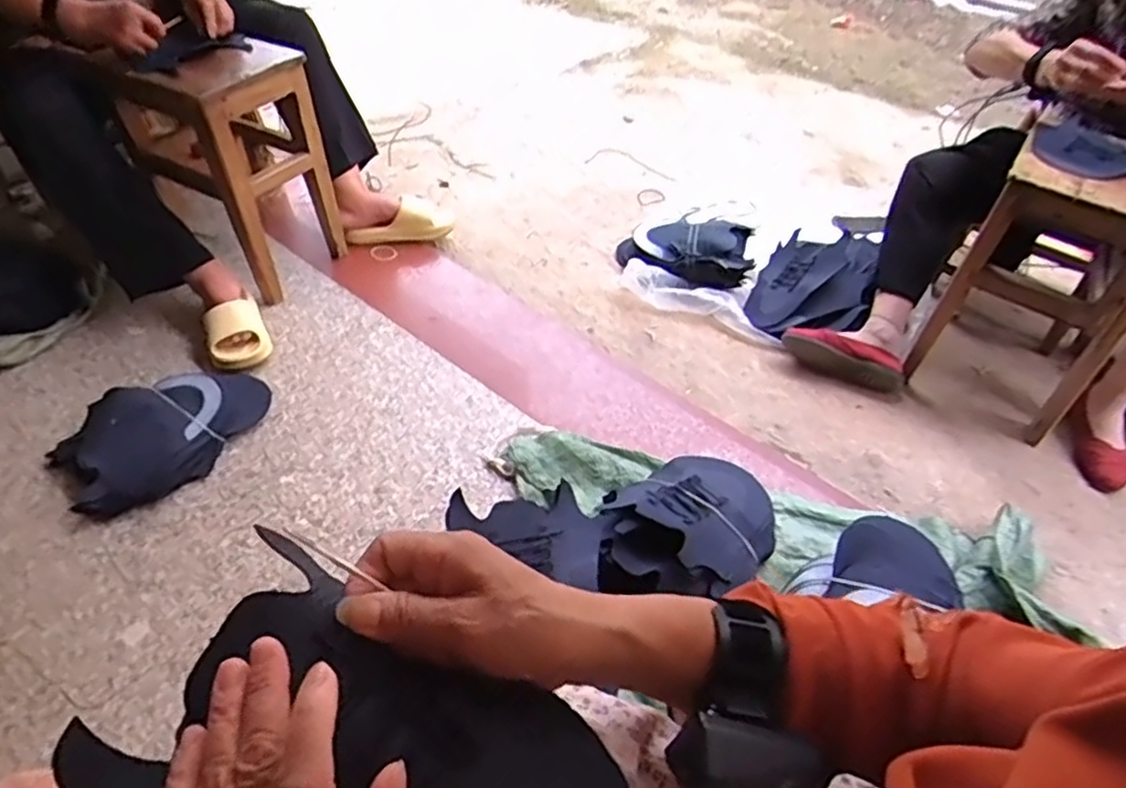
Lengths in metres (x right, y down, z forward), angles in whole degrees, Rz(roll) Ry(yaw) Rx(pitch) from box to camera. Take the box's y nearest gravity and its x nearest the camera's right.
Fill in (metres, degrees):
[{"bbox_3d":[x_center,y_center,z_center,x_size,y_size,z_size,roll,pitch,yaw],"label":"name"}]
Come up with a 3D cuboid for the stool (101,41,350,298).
[{"bbox_3d":[-0.628,-0.449,1.318,0.292,0.388,0.257,23,51,21],"label":"stool"}]

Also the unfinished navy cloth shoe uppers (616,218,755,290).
[{"bbox_3d":[0.279,-0.320,1.548,0.300,0.111,0.161,0,46,0],"label":"unfinished navy cloth shoe uppers"}]

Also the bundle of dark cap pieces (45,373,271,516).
[{"bbox_3d":[-0.633,0.056,1.088,0.319,0.058,0.205,-29,52,-24],"label":"bundle of dark cap pieces"}]

